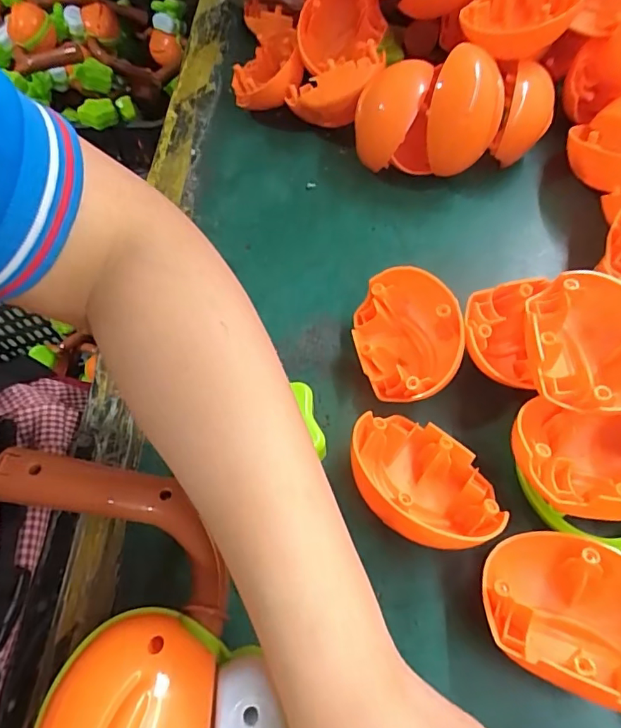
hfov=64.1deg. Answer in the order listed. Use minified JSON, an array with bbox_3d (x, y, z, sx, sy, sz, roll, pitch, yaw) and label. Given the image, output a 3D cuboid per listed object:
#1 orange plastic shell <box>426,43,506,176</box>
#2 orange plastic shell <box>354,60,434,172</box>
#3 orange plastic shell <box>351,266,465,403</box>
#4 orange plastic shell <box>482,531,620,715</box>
[{"bbox_3d":[0.130,-0.215,0.421,0.059,0.090,0.040,14,34,4],"label":"orange plastic shell"},{"bbox_3d":[0.072,-0.219,0.439,0.055,0.042,0.091,29,100,18],"label":"orange plastic shell"},{"bbox_3d":[0.064,-0.016,0.333,0.069,0.049,0.088,6,62,3],"label":"orange plastic shell"},{"bbox_3d":[0.134,0.127,0.252,0.090,0.051,0.075,12,63,6],"label":"orange plastic shell"}]

